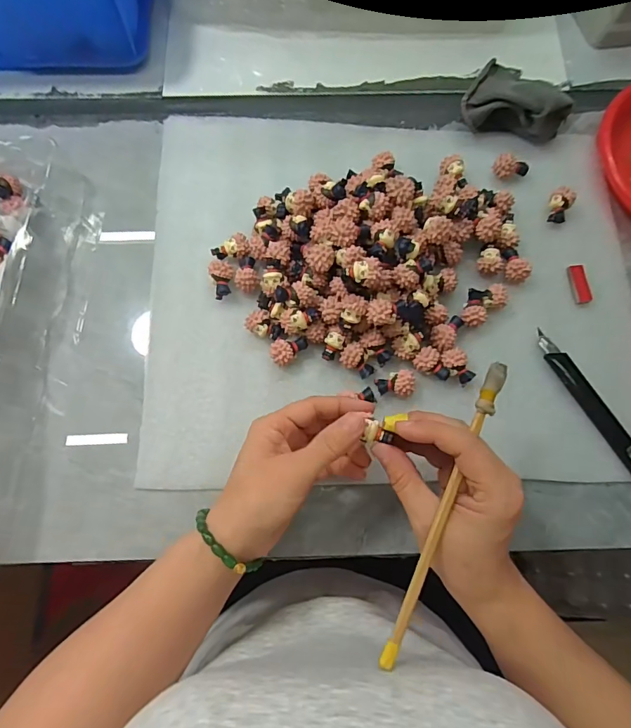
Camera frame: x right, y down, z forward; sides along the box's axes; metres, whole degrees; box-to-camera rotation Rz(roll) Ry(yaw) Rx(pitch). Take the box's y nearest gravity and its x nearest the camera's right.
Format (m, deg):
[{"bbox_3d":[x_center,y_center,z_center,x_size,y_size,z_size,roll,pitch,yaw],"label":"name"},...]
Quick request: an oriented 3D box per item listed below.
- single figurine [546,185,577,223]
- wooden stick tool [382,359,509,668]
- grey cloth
[{"bbox_3d":[0.212,-0.138,0.380,0.018,0.015,0.029,15,76,3],"label":"single figurine"},{"bbox_3d":[0.075,0.083,0.253,0.010,0.007,0.182,24,81,3],"label":"wooden stick tool"},{"bbox_3d":[0.174,-0.224,0.394,0.087,0.045,0.055,34,78,10],"label":"grey cloth"}]

